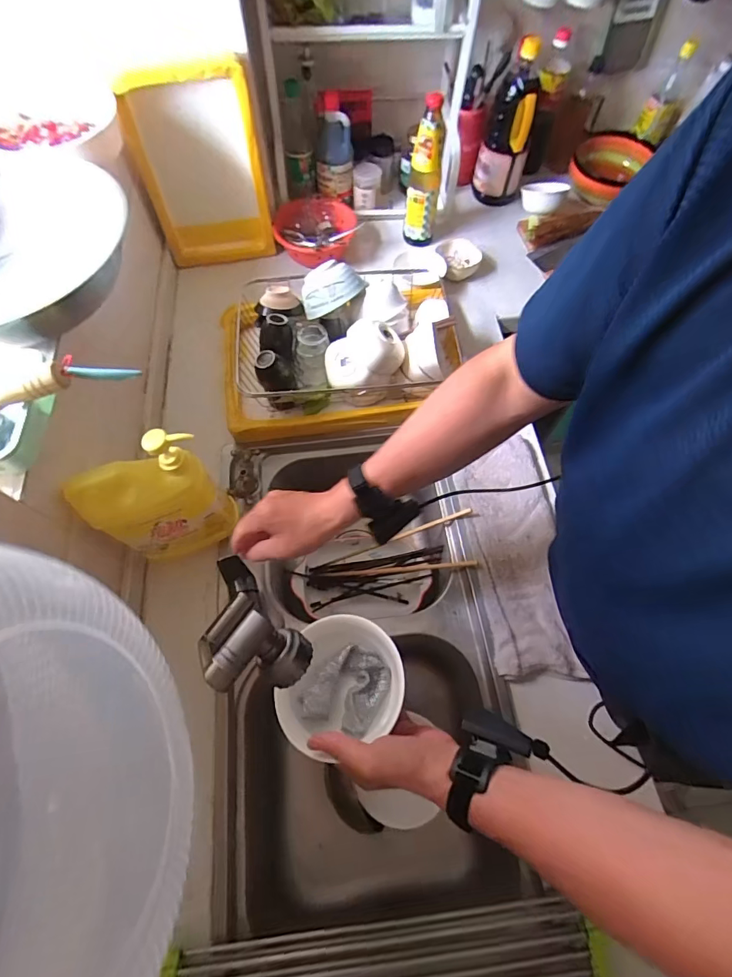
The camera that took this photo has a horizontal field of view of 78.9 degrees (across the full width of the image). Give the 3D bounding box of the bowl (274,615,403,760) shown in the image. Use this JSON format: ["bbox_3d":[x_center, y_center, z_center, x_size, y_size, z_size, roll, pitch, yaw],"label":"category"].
[{"bbox_3d":[-0.035,0.226,0.526,0.148,0.063,0.134,-21,66,-11],"label":"bowl"}]

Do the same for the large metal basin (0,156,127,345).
[{"bbox_3d":[-0.441,-0.283,0.552,0.252,0.081,0.240,0,64,-1],"label":"large metal basin"}]

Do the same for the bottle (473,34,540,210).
[{"bbox_3d":[0.329,-0.826,1.009,0.110,0.302,0.110,17,65,7],"label":"bottle"}]

